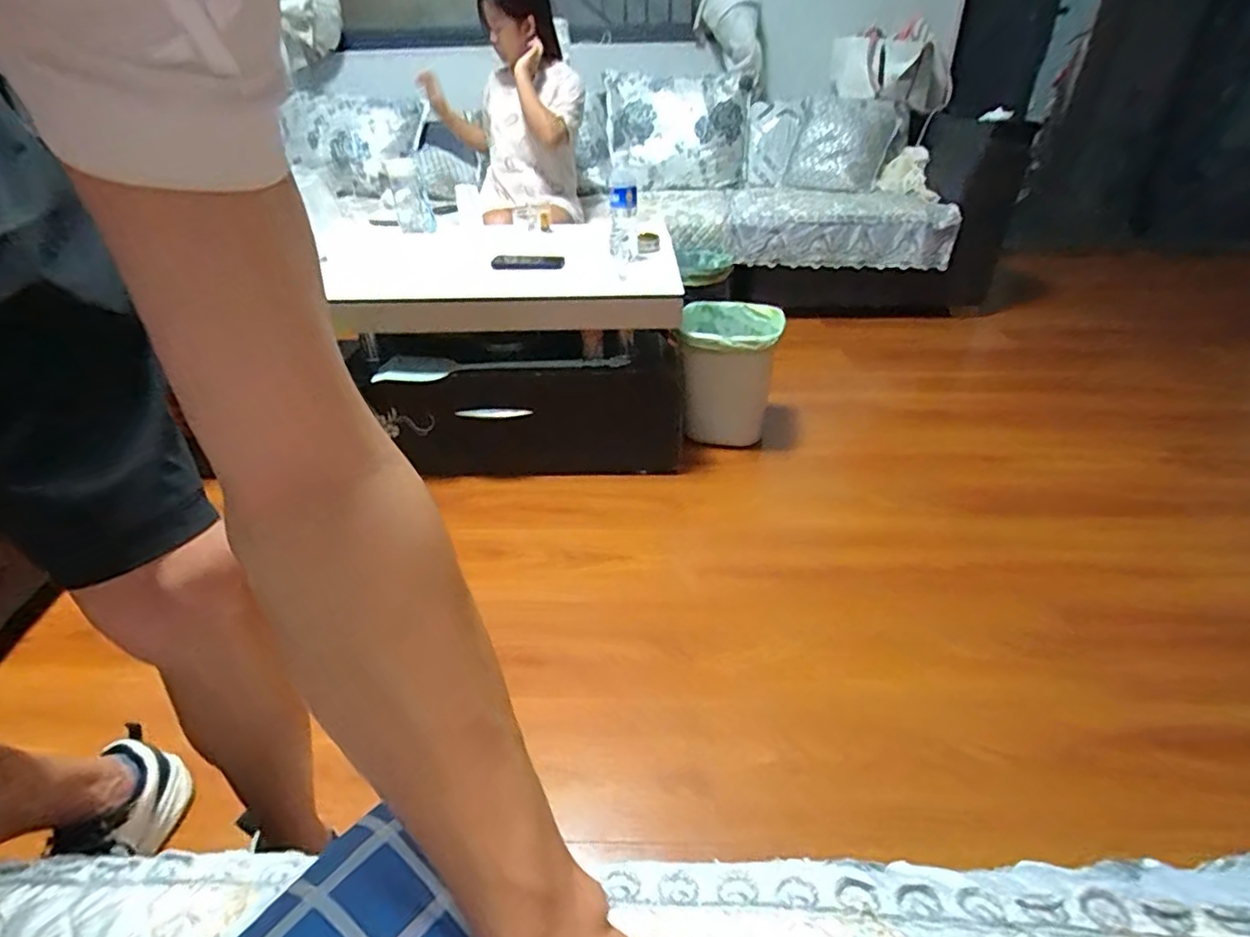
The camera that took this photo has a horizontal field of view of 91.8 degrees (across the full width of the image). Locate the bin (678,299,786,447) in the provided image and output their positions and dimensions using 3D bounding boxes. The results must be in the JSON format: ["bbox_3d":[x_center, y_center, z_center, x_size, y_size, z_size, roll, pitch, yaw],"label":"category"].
[{"bbox_3d":[0.246,-0.207,1.488,0.230,0.348,0.238,10,34,16],"label":"bin"}]

